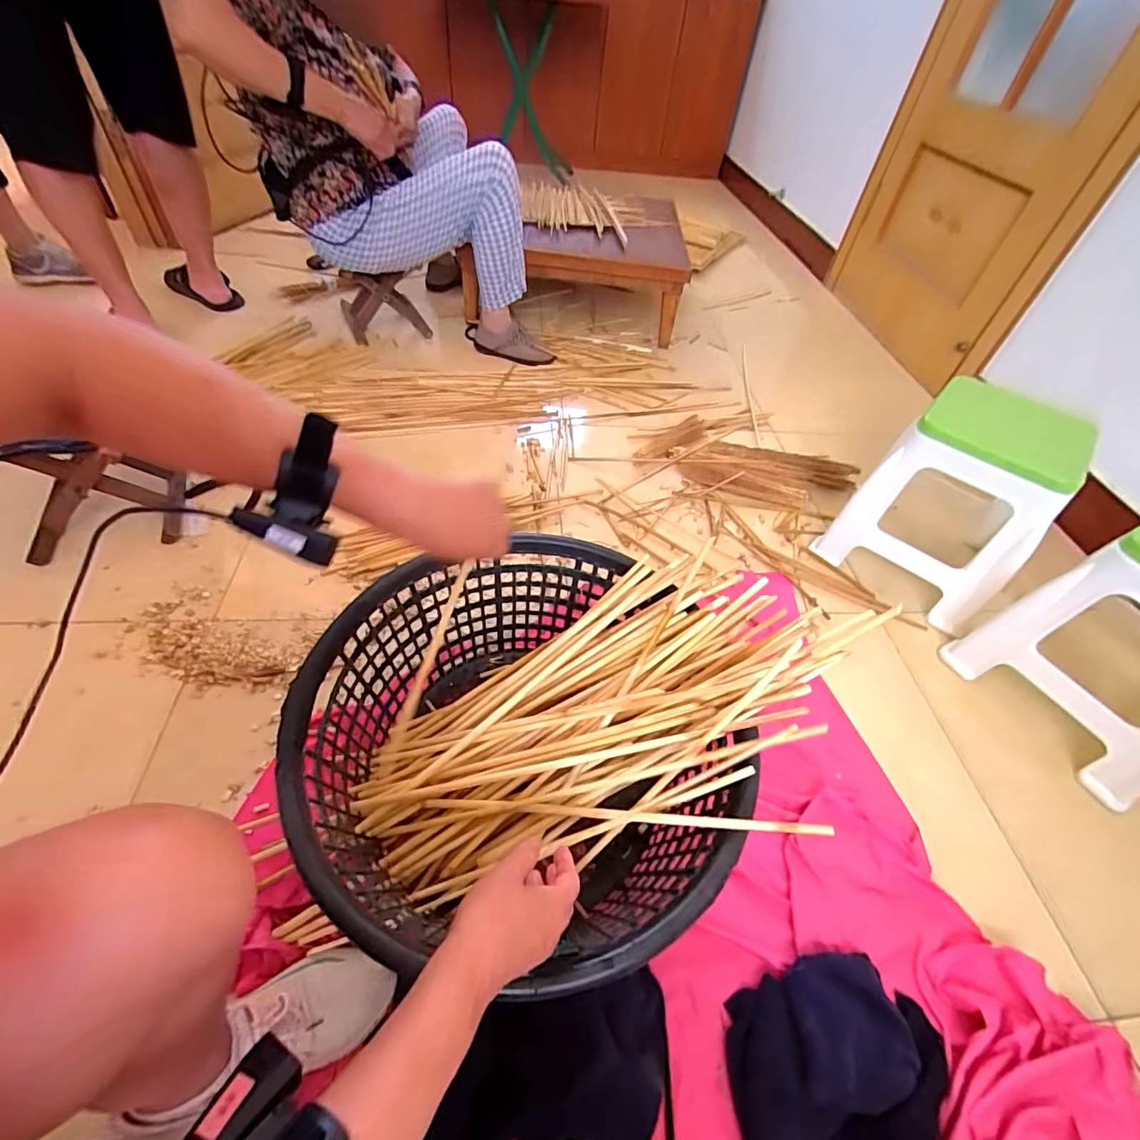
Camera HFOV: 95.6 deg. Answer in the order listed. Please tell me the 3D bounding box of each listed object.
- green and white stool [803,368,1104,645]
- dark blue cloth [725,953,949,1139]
[{"bbox_3d":[0.710,-0.137,0.964,0.288,0.342,0.251,36,55,22],"label":"green and white stool"},{"bbox_3d":[0.285,0.518,0.532,0.230,0.054,0.188,0,50,-6],"label":"dark blue cloth"}]

